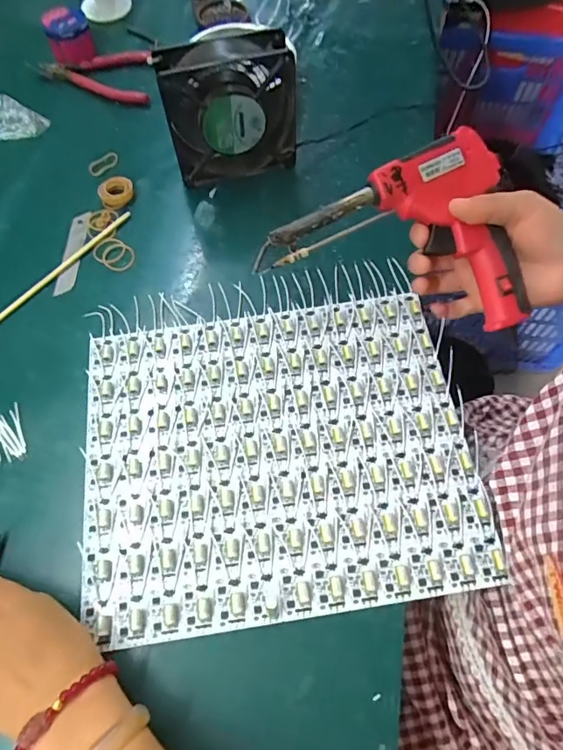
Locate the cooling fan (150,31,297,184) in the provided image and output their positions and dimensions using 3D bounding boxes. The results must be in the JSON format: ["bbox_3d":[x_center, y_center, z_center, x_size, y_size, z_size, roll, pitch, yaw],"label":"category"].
[{"bbox_3d":[-0.048,-0.253,0.475,0.121,0.135,0.046,-10,63,-4],"label":"cooling fan"}]

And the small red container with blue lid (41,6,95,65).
[{"bbox_3d":[-0.256,-0.408,0.590,0.050,0.052,0.050,-22,65,-9],"label":"small red container with blue lid"}]

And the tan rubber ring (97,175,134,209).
[{"bbox_3d":[-0.170,-0.189,0.504,0.035,0.017,0.035,-1,63,1],"label":"tan rubber ring"}]

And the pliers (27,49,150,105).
[{"bbox_3d":[-0.230,-0.359,0.578,0.150,0.027,0.060,8,64,6],"label":"pliers"}]

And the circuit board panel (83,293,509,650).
[{"bbox_3d":[-0.008,0.052,0.378,0.282,0.008,0.239,-8,63,-3],"label":"circuit board panel"}]

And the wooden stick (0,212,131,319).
[{"bbox_3d":[-0.214,-0.094,0.462,0.007,0.011,0.193,36,69,18],"label":"wooden stick"}]

